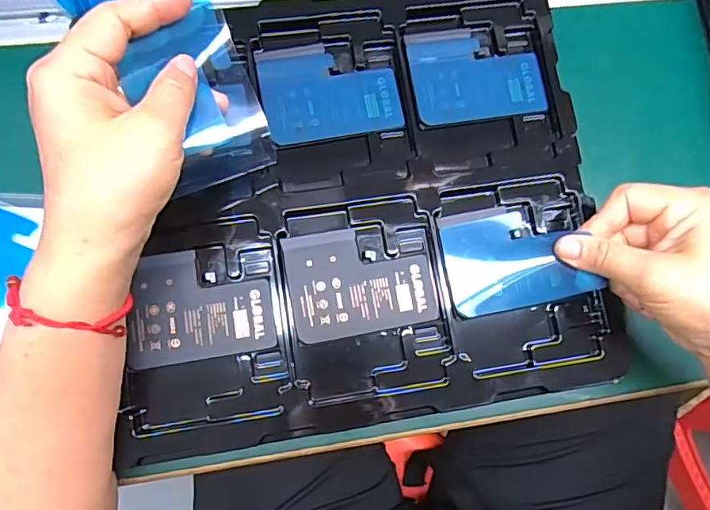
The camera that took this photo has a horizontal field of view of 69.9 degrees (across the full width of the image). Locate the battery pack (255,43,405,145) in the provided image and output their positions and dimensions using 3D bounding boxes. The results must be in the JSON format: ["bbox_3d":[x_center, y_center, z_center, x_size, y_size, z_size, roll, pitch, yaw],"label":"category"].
[{"bbox_3d":[-0.016,-0.109,0.336,0.088,0.005,0.065,-9,80,-7],"label":"battery pack"}]

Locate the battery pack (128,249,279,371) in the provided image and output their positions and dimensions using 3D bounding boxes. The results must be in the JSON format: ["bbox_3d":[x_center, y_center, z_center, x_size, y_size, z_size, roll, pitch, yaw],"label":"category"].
[{"bbox_3d":[-0.094,0.030,0.307,0.084,0.004,0.066,-8,79,-7],"label":"battery pack"}]

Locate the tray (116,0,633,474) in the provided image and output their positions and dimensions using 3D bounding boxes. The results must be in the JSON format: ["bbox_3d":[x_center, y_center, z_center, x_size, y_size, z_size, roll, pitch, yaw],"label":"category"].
[{"bbox_3d":[0.001,-0.034,0.330,0.295,0.024,0.273,-9,81,-5],"label":"tray"}]

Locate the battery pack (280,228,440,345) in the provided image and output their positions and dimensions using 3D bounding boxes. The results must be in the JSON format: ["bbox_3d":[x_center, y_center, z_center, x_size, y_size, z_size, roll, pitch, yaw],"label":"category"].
[{"bbox_3d":[0.004,0.015,0.317,0.089,0.004,0.066,-10,80,-7],"label":"battery pack"}]

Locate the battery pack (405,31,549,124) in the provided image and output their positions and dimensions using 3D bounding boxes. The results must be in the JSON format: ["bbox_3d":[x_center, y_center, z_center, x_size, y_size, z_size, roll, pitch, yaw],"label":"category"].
[{"bbox_3d":[0.083,-0.124,0.347,0.088,0.004,0.064,-7,79,-7],"label":"battery pack"}]

